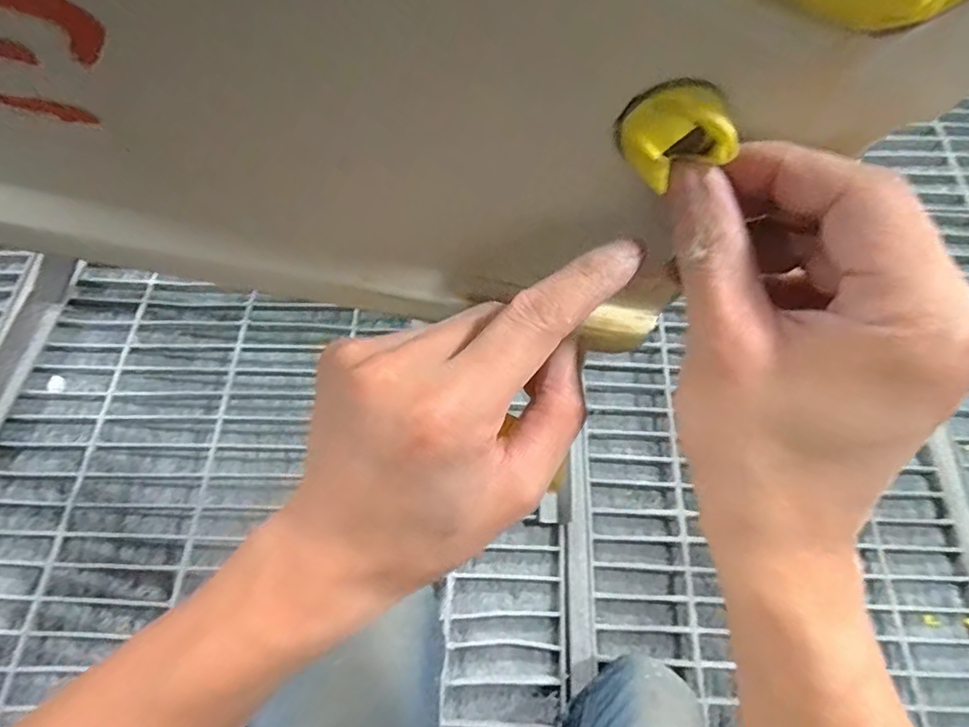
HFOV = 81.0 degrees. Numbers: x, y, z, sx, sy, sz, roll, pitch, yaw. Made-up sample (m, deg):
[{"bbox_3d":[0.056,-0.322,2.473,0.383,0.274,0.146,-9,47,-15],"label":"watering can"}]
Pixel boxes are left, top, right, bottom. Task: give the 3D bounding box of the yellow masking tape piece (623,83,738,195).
[{"bbox_3d":[0.055,-0.063,0.160,0.031,0.025,0.010,7,65,4],"label":"yellow masking tape piece"}]

